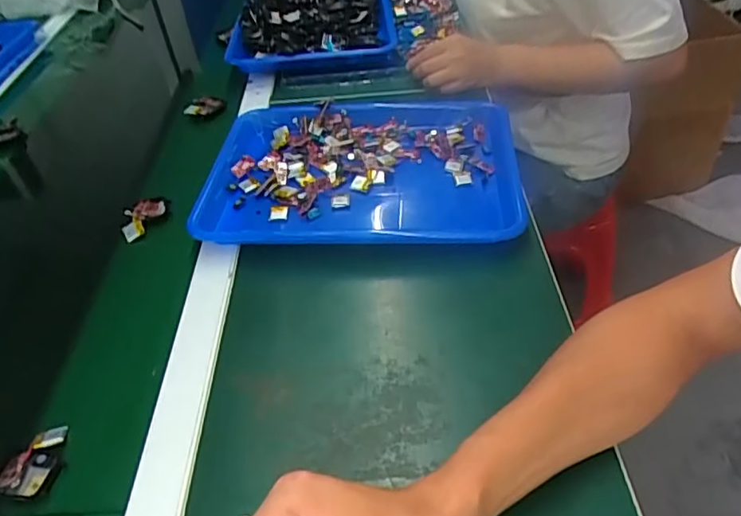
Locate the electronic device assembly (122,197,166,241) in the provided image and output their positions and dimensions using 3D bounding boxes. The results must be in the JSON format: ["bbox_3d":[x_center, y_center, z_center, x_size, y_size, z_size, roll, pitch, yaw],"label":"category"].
[{"bbox_3d":[-0.251,-0.044,0.631,0.043,0.015,0.057,0,44,9],"label":"electronic device assembly"}]

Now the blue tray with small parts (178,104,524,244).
[{"bbox_3d":[-0.016,-0.103,0.648,0.350,0.034,0.258,-1,44,8],"label":"blue tray with small parts"}]

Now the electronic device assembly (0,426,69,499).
[{"bbox_3d":[-0.250,0.151,0.425,0.035,0.016,0.055,-2,44,6],"label":"electronic device assembly"}]

